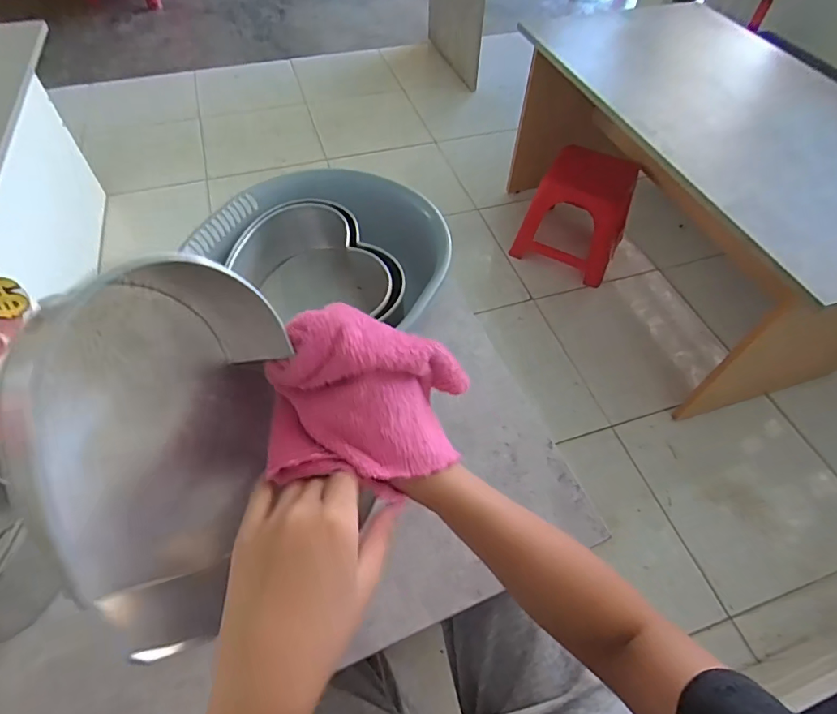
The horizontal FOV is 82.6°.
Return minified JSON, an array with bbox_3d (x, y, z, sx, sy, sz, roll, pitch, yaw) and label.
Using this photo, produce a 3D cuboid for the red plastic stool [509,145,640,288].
[{"bbox_3d":[0.442,-0.406,1.287,0.257,0.289,0.244,27,59,16],"label":"red plastic stool"}]

